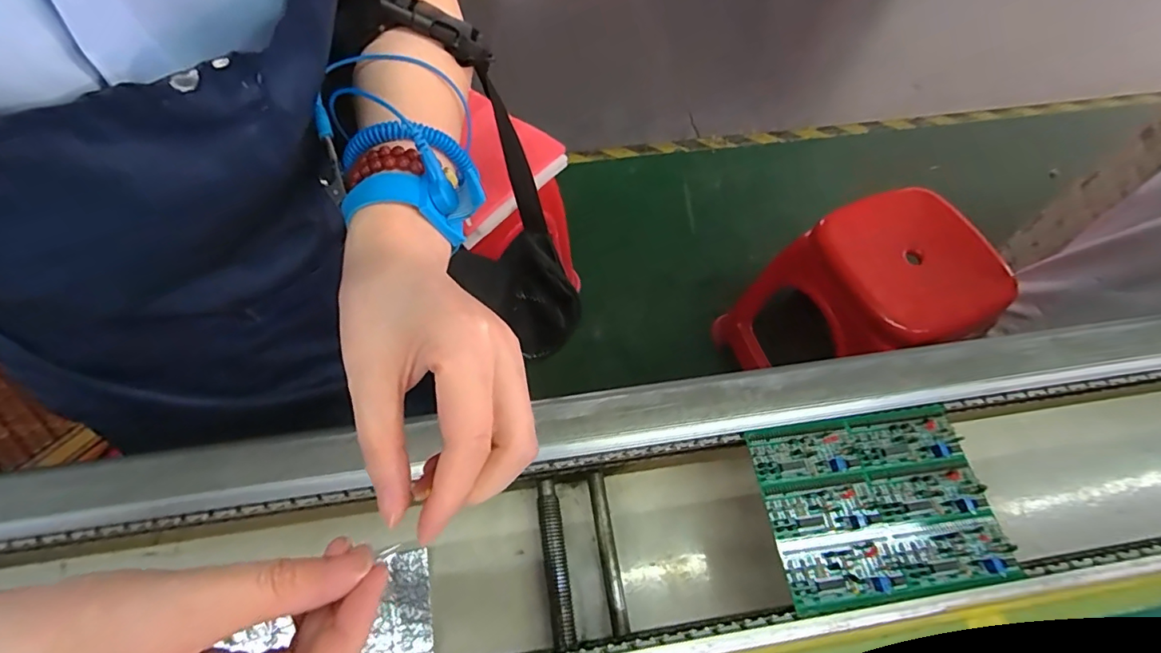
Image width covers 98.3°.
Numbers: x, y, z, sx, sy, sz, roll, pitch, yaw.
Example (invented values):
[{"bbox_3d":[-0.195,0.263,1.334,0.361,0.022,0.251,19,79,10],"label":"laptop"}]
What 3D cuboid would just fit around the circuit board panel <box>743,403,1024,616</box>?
[{"bbox_3d":[0.217,0.128,0.370,0.158,0.013,0.125,-7,61,-6],"label":"circuit board panel"}]

